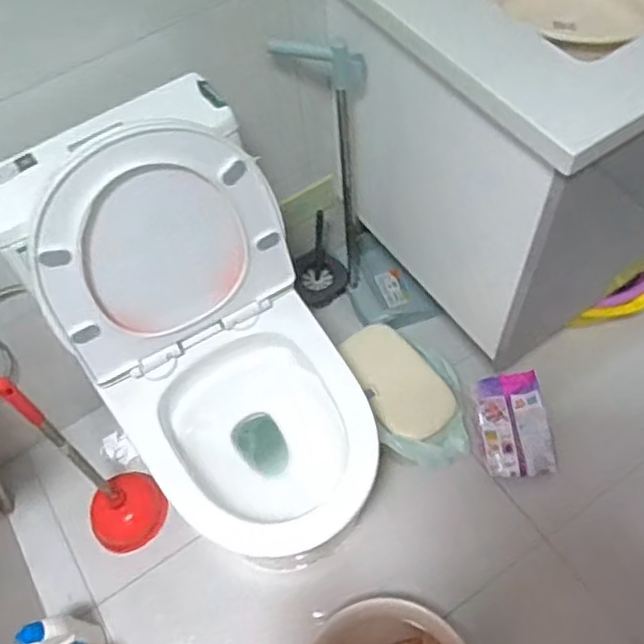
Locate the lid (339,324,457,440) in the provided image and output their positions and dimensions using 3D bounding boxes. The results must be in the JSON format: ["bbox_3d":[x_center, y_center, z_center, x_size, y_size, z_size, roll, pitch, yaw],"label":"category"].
[{"bbox_3d":[0.145,0.115,1.306,0.132,0.016,0.242,-40,76,-4],"label":"lid"}]

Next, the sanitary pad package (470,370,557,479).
[{"bbox_3d":[0.401,0.219,1.404,0.149,0.064,0.214,-6,58,0],"label":"sanitary pad package"}]

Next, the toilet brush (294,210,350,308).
[{"bbox_3d":[-0.003,-0.141,1.497,0.115,0.273,0.095,-2,58,3],"label":"toilet brush"}]

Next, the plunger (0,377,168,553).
[{"bbox_3d":[-0.412,0.261,1.166,0.123,0.561,0.154,29,64,20],"label":"plunger"}]

